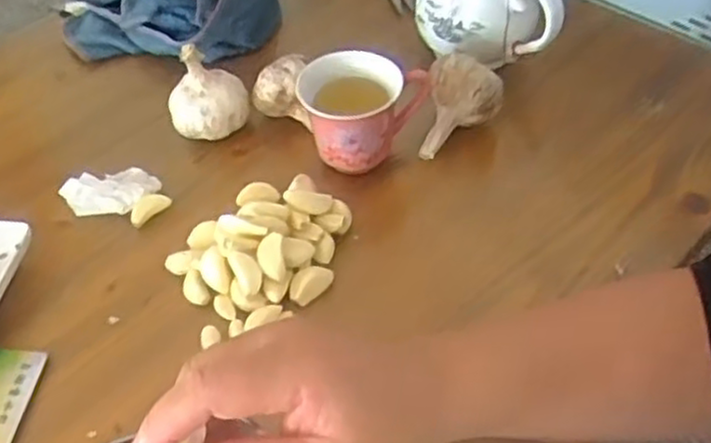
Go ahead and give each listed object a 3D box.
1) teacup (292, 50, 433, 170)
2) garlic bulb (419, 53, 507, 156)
[{"bbox_3d":[0.006,-0.073,0.536,0.088,0.072,0.065,3,50,6],"label":"teacup"},{"bbox_3d":[0.080,-0.086,0.549,0.056,0.054,0.064,5,50,8],"label":"garlic bulb"}]

